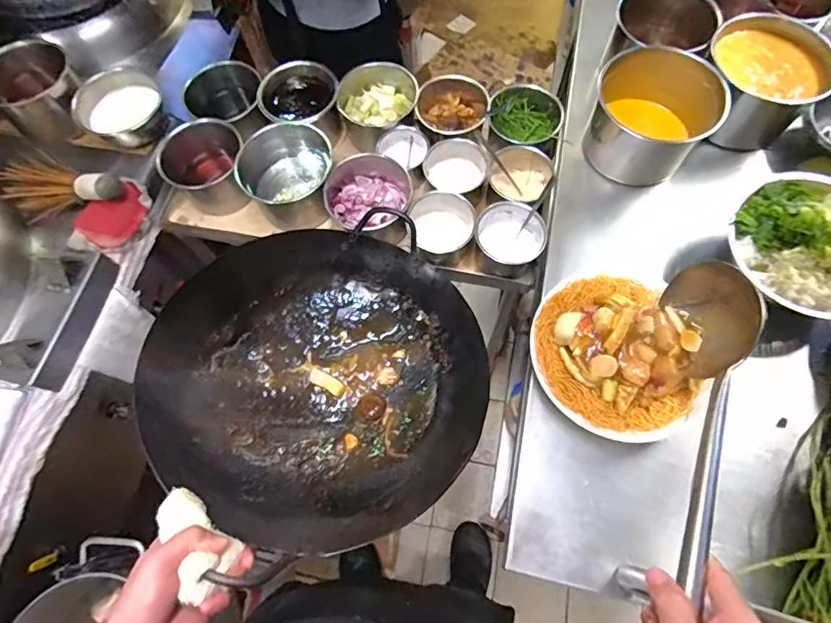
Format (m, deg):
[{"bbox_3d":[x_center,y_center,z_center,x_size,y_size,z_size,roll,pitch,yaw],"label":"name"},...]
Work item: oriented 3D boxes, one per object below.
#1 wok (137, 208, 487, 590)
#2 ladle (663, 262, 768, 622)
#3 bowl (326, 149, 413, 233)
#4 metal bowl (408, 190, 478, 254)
[{"bbox_3d":[-0.127,0.080,0.657,0.436,0.150,0.432,-17,65,-19],"label":"wok"},{"bbox_3d":[0.254,0.134,0.454,0.088,0.099,0.513,29,49,13],"label":"ladle"},{"bbox_3d":[-0.076,-0.220,0.871,0.148,0.064,0.160,33,74,14],"label":"bowl"},{"bbox_3d":[0.047,-0.167,0.843,0.103,0.065,0.124,-13,68,-2],"label":"metal bowl"}]

